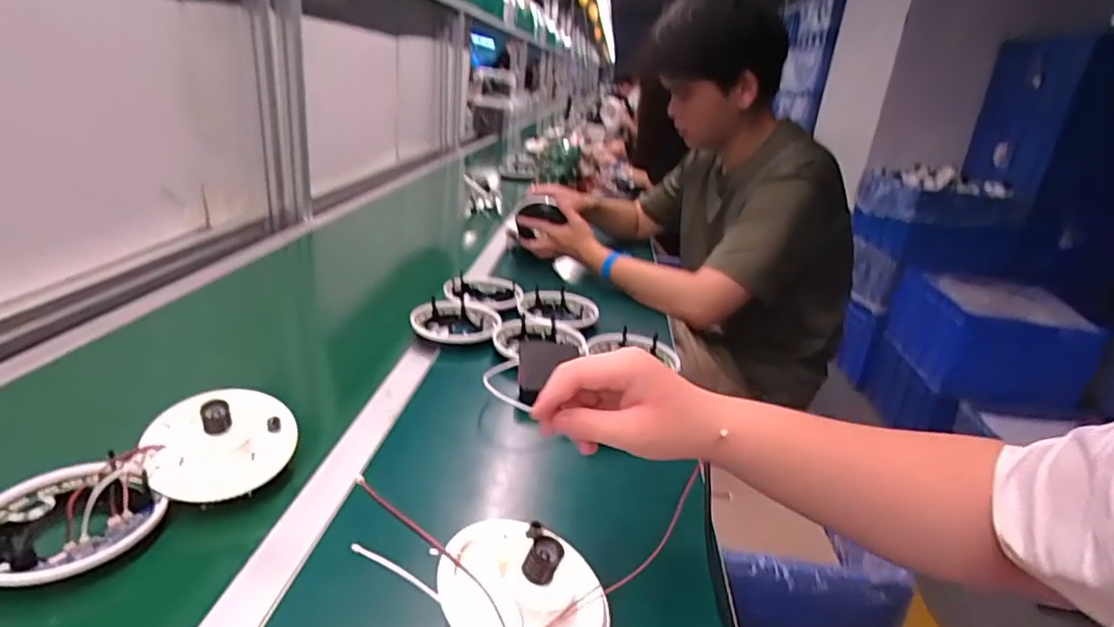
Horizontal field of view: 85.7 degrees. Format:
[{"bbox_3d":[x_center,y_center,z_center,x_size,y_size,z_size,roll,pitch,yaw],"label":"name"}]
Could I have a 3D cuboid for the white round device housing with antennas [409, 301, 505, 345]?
[{"bbox_3d":[-0.155,0.011,0.921,0.132,0.023,0.142,1,23,-12],"label":"white round device housing with antennas"}]

